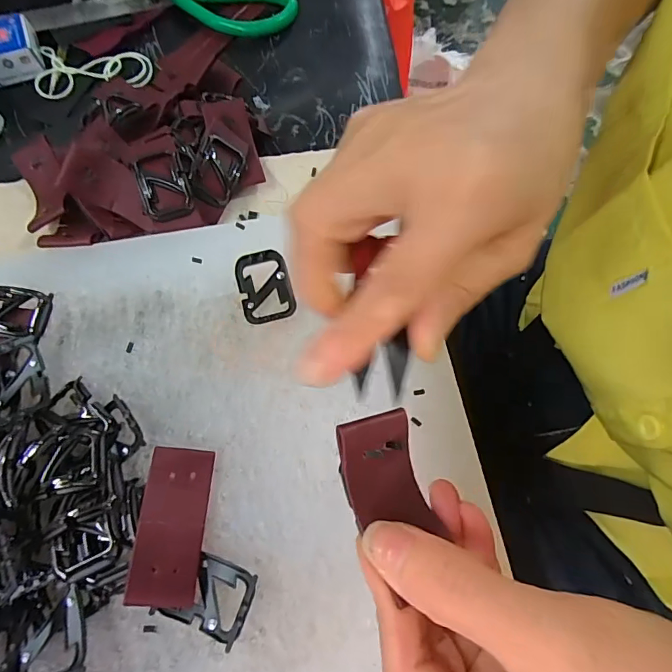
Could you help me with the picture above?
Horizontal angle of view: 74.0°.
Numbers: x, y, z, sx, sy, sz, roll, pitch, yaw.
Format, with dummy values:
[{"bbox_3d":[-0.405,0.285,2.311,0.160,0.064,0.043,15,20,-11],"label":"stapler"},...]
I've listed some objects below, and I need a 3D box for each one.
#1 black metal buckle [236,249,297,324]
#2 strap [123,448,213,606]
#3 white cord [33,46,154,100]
[{"bbox_3d":[-0.038,-0.026,0.235,0.027,0.006,0.041,-16,71,-4],"label":"black metal buckle"},{"bbox_3d":[-0.070,0.080,0.193,0.026,0.004,0.062,10,65,-17],"label":"strap"},{"bbox_3d":[-0.186,-0.204,0.343,0.084,0.005,0.046,-6,71,-5],"label":"white cord"}]

